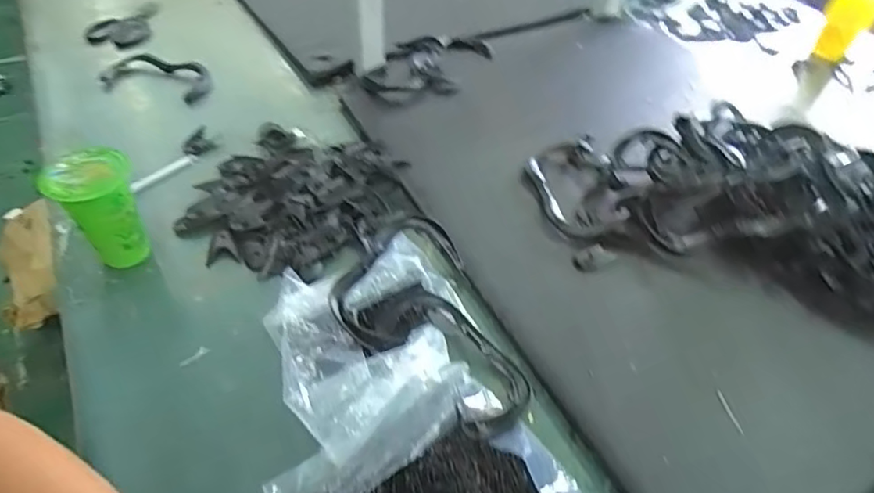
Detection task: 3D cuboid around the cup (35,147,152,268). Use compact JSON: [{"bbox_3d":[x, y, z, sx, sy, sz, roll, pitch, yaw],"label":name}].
[{"bbox_3d":[-0.384,-0.036,0.648,0.086,0.131,0.079,-20,51,-21],"label":"cup"}]

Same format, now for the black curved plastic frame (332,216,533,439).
[{"bbox_3d":[-0.014,0.082,0.610,0.163,0.045,0.268,-18,50,-20],"label":"black curved plastic frame"}]

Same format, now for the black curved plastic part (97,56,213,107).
[{"bbox_3d":[-0.482,-0.291,0.957,0.178,0.028,0.099,14,47,9],"label":"black curved plastic part"}]

